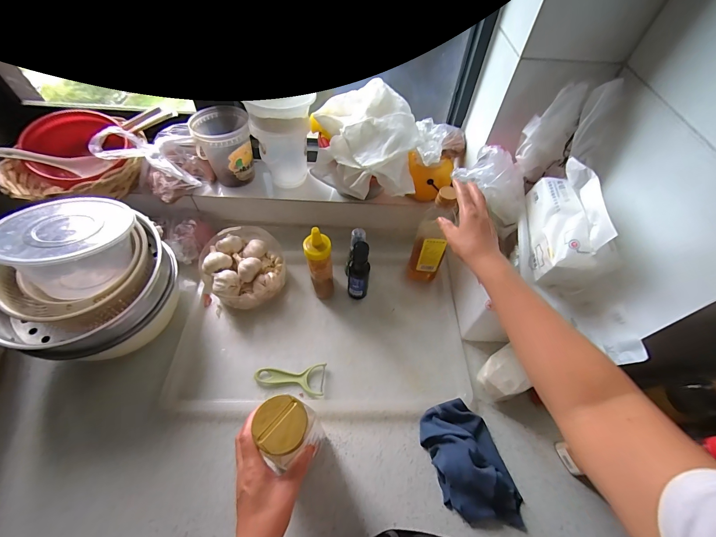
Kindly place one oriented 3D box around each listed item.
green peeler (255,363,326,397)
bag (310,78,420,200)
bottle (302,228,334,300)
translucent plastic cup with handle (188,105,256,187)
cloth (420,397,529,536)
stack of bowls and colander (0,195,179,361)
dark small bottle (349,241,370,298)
[{"bbox_3d":[-0.124,0.207,0.579,0.126,0.011,0.055,-3,54,-5],"label":"green peeler"},{"bbox_3d":[0.016,-0.240,0.629,0.207,0.153,0.205,1,54,-3],"label":"bag"},{"bbox_3d":[-0.074,0.002,0.628,0.054,0.183,0.049,-10,55,-11],"label":"bottle"},{"bbox_3d":[-0.289,-0.265,0.697,0.116,0.129,0.110,-17,57,-15],"label":"translucent plastic cup with handle"},{"bbox_3d":[0.179,0.301,0.490,0.115,0.059,0.178,-15,56,-14],"label":"cloth"},{"bbox_3d":[-0.454,0.031,0.534,0.222,0.252,0.240,16,55,8],"label":"stack of bowls and colander"},{"bbox_3d":[0.003,0.010,0.640,0.044,0.156,0.045,4,54,0],"label":"dark small bottle"}]

